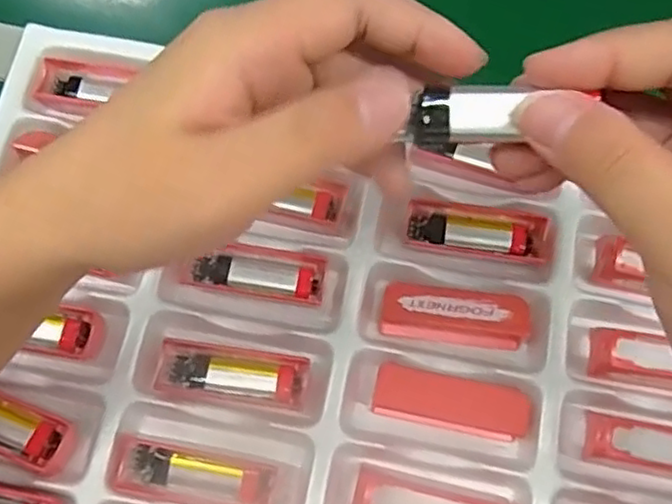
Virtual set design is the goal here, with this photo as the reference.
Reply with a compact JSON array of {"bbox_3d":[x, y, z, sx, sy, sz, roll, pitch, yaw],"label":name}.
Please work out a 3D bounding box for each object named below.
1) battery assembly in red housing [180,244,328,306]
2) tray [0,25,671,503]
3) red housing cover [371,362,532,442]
[{"bbox_3d":[-0.044,0.011,0.378,0.075,0.012,0.026,9,73,2],"label":"battery assembly in red housing"},{"bbox_3d":[-0.003,0.065,0.358,0.440,0.036,0.290,15,74,4],"label":"tray"},{"bbox_3d":[0.063,0.082,0.368,0.083,0.008,0.029,11,73,3],"label":"red housing cover"}]

